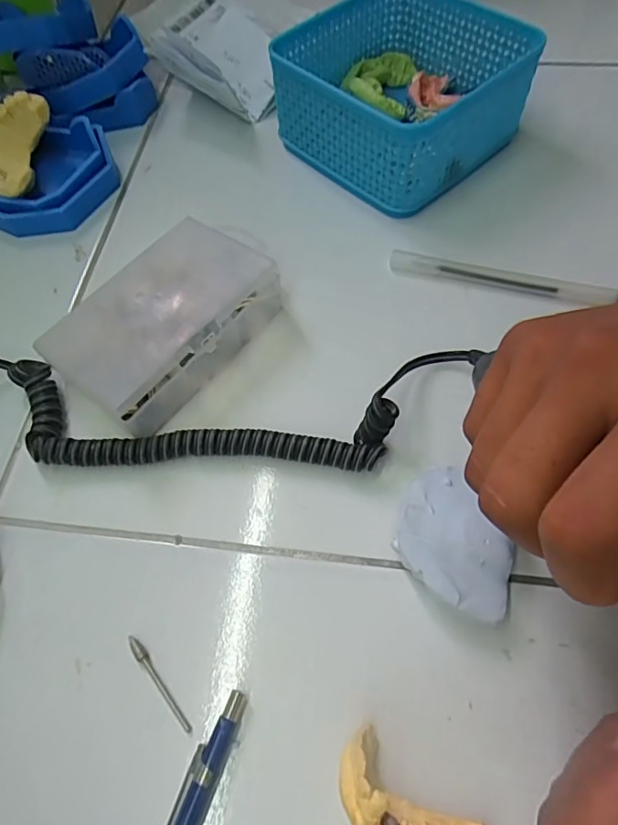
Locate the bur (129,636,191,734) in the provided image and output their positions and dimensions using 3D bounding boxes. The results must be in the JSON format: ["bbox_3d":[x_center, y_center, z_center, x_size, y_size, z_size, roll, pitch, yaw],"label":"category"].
[{"bbox_3d":[-0.063,0.113,0.218,0.005,0.005,0.044,-37,67,-15],"label":"bur"}]

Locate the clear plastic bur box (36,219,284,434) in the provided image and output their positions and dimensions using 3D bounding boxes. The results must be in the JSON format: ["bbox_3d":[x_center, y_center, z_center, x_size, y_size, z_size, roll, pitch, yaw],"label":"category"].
[{"bbox_3d":[-0.075,-0.052,0.285,0.073,0.040,0.121,37,70,21],"label":"clear plastic bur box"}]

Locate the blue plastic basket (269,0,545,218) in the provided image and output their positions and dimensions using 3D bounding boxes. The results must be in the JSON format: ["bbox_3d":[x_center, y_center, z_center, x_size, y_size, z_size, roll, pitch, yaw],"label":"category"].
[{"bbox_3d":[0.061,-0.212,0.348,0.129,0.067,0.129,-40,66,-17],"label":"blue plastic basket"}]

